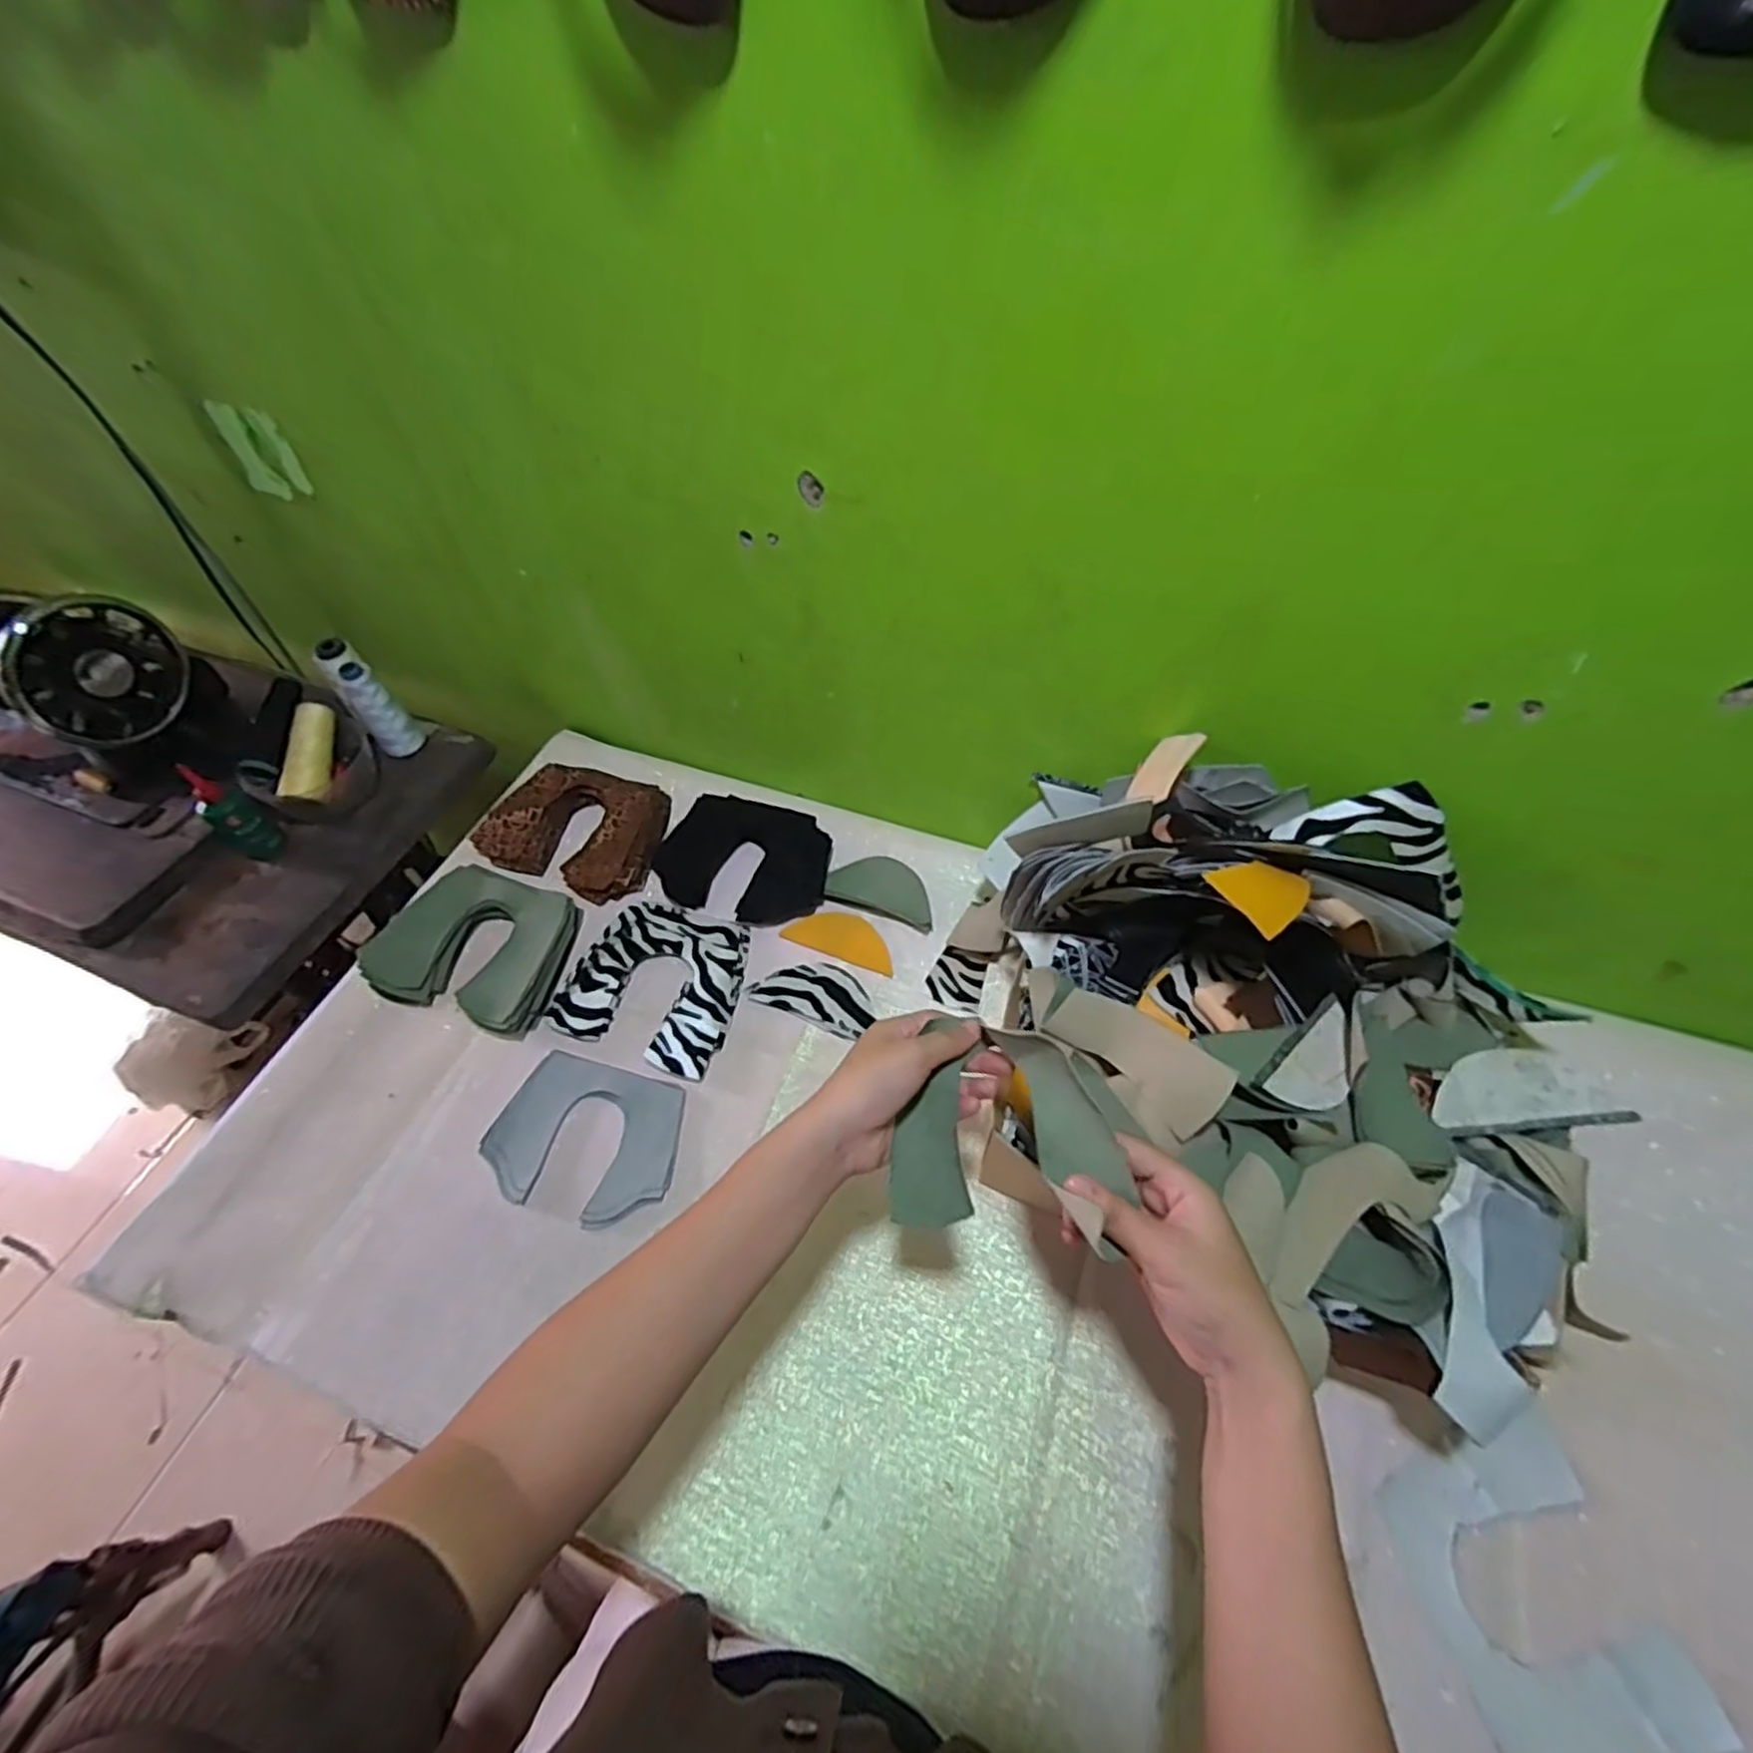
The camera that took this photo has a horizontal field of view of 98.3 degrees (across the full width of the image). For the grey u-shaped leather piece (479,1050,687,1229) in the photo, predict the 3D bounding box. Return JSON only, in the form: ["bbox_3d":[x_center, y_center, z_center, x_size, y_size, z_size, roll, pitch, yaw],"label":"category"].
[{"bbox_3d":[-0.235,0.209,0.609,0.155,0.008,0.114,12,56,11],"label":"grey u-shaped leather piece"}]

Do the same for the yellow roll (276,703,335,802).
[{"bbox_3d":[-0.605,-0.132,0.809,0.035,0.035,0.115,-5,72,-1],"label":"yellow roll"}]

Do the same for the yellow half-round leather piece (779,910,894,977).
[{"bbox_3d":[-0.030,0.057,0.713,0.107,0.006,0.047,18,57,14],"label":"yellow half-round leather piece"}]

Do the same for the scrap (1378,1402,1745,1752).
[{"bbox_3d":[0.377,0.410,0.435,0.122,0.010,0.141,-13,53,-2],"label":"scrap"}]

